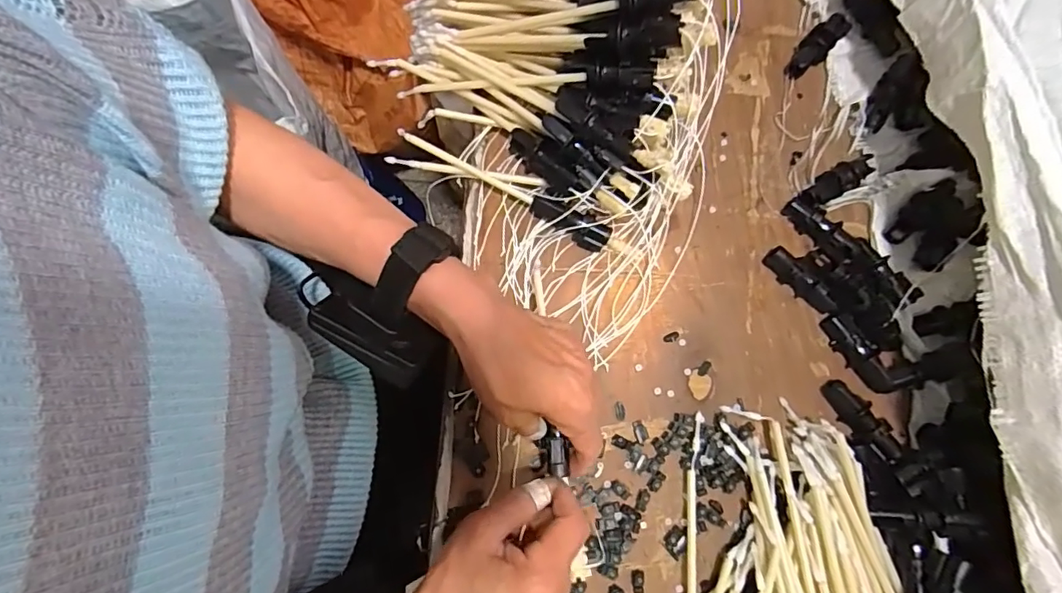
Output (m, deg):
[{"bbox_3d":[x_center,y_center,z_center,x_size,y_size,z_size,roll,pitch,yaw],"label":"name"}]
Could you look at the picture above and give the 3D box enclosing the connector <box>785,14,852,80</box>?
[{"bbox_3d":[0.254,-0.223,0.469,0.025,0.021,0.070,42,82,7],"label":"connector"}]

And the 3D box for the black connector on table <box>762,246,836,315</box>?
[{"bbox_3d":[0.217,-0.011,0.428,0.015,0.024,0.066,-40,82,-7],"label":"black connector on table"}]

